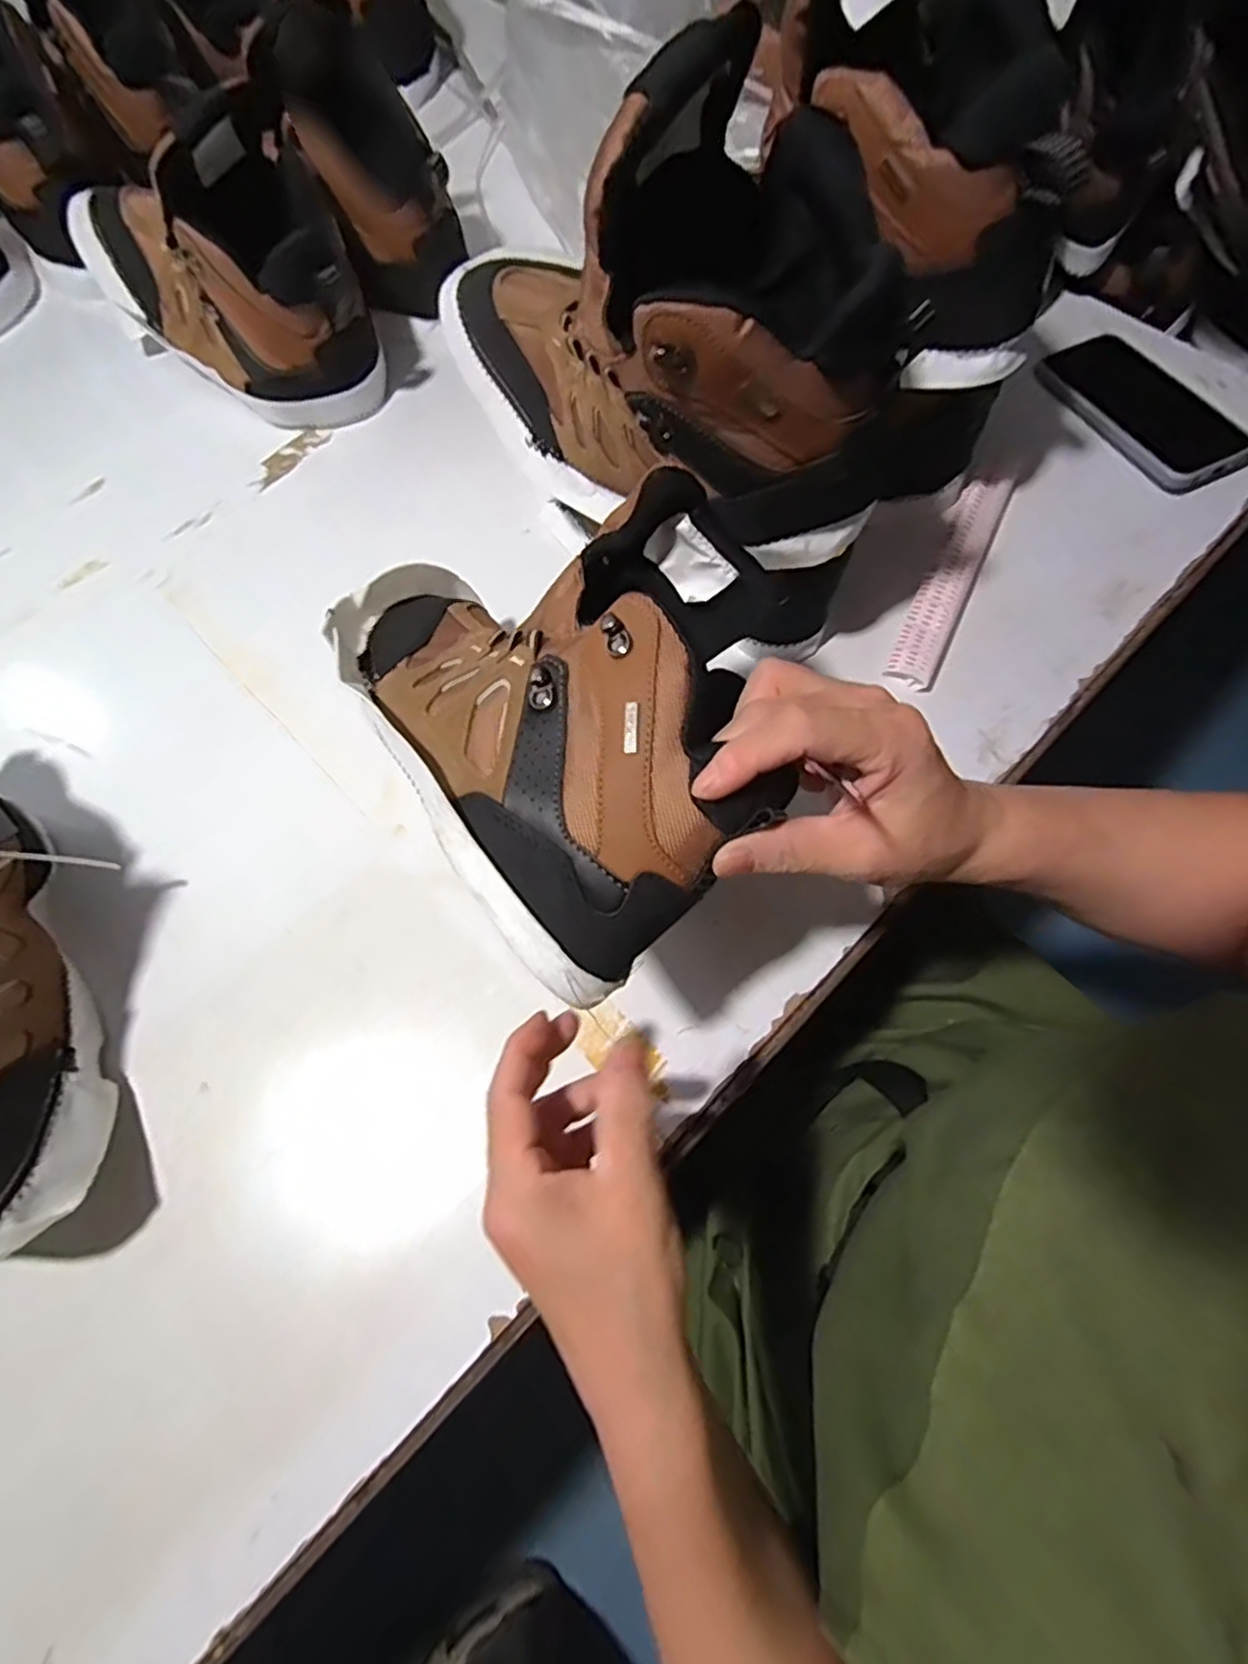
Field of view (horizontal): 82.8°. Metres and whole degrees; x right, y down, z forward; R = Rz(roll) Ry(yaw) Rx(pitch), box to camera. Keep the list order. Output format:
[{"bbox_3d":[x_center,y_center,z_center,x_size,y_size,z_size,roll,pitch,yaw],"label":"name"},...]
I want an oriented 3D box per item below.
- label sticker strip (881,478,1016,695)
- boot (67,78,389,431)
[{"bbox_3d":[0.227,-0.179,0.490,0.033,0.015,0.192,25,71,11],"label":"label sticker strip"},{"bbox_3d":[-0.317,-0.454,0.547,0.285,0.151,0.137,35,73,14],"label":"boot"}]

